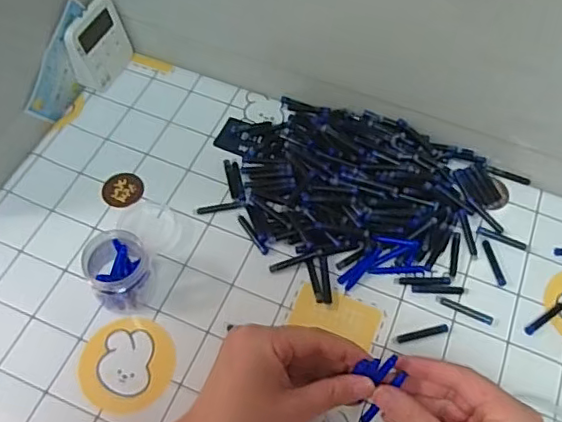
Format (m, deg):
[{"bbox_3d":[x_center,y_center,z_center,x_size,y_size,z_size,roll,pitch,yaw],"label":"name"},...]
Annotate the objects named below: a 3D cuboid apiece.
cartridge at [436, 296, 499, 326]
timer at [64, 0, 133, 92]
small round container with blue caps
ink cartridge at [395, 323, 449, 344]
[{"bbox_3d":[0.166,0.089,0.512,0.055,0.006,0.008,24,61,11],"label":"cartridge"},{"bbox_3d":[-0.193,-0.179,0.617,0.024,0.078,0.077,21,60,10],"label":"timer"},{"bbox_3d":[-0.138,0.051,0.489,0.052,0.051,0.057,-16,61,-12],"label":"small round container with blue caps"},{"bbox_3d":[0.122,0.106,0.496,0.047,0.009,0.007,-10,60,-9],"label":"ink cartridge"}]

